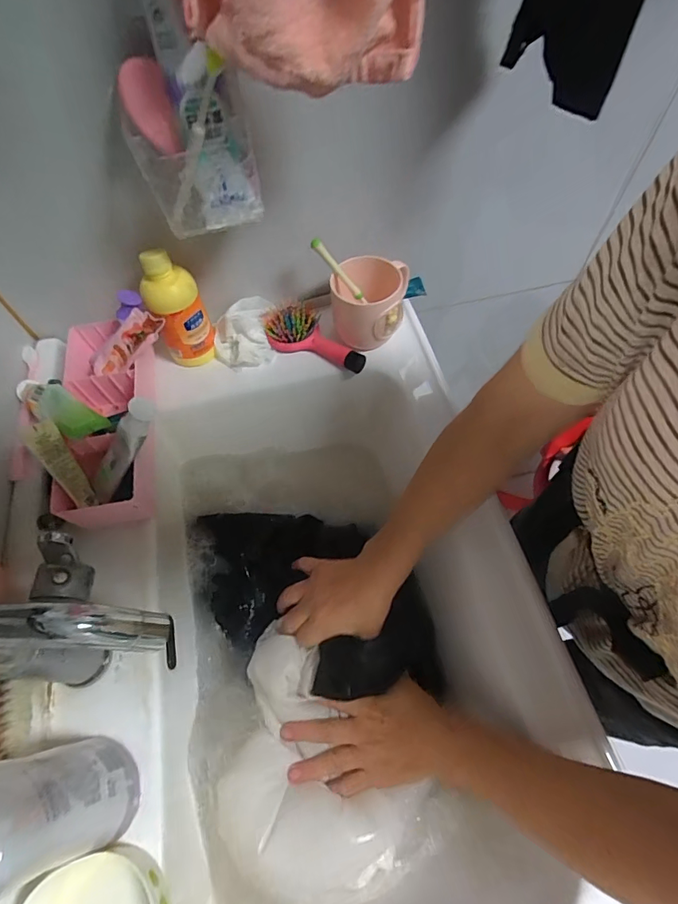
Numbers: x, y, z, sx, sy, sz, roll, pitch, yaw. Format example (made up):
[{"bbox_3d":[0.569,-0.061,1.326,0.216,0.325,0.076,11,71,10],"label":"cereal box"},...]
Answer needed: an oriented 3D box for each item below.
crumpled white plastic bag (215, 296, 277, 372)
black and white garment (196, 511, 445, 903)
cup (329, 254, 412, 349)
[{"bbox_3d":[-0.126,-0.160,0.564,0.074,0.047,0.095,-8,60,-2],"label":"crumpled white plastic bag"},{"bbox_3d":[-0.019,0.216,0.467,0.232,0.061,0.371,-14,61,-5],"label":"black and white garment"},{"bbox_3d":[0.037,-0.187,0.548,0.087,0.088,0.095,-1,60,2],"label":"cup"}]

